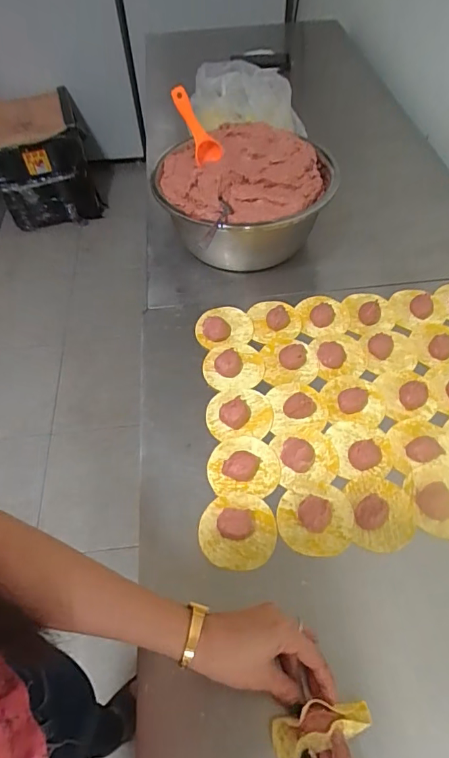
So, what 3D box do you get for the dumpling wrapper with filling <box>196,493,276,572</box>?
[{"bbox_3d":[0.014,0.161,0.491,0.081,0.024,0.079,-2,54,2],"label":"dumpling wrapper with filling"}]

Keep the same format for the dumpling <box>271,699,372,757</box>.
[{"bbox_3d":[0.080,0.293,0.382,0.085,0.026,0.033,-20,55,1],"label":"dumpling"}]

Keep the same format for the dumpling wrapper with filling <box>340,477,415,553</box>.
[{"bbox_3d":[0.173,0.144,0.497,0.070,0.027,0.079,-3,54,2],"label":"dumpling wrapper with filling"}]

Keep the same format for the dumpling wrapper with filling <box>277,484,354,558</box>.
[{"bbox_3d":[0.100,0.152,0.495,0.080,0.022,0.074,-2,54,2],"label":"dumpling wrapper with filling"}]

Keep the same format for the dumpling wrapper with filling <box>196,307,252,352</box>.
[{"bbox_3d":[0.000,-0.076,0.661,0.082,0.024,0.072,-4,54,1],"label":"dumpling wrapper with filling"}]

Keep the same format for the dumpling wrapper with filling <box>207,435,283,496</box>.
[{"bbox_3d":[0.022,0.098,0.535,0.083,0.023,0.075,0,55,3],"label":"dumpling wrapper with filling"}]

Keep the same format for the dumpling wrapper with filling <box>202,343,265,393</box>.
[{"bbox_3d":[0.012,-0.021,0.621,0.082,0.024,0.080,-4,54,1],"label":"dumpling wrapper with filling"}]

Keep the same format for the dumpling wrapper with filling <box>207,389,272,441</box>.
[{"bbox_3d":[0.019,0.039,0.575,0.083,0.024,0.070,-4,54,0],"label":"dumpling wrapper with filling"}]

